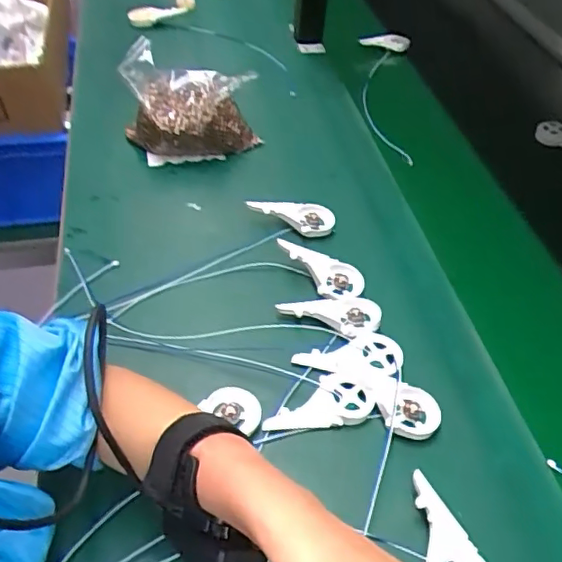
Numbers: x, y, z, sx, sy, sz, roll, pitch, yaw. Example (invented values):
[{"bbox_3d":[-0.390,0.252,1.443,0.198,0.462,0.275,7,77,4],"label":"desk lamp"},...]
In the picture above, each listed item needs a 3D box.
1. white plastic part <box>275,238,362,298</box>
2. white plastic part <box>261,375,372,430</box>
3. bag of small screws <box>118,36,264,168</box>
[{"bbox_3d":[0.036,-0.011,0.560,0.093,0.012,0.043,32,49,6],"label":"white plastic part"},{"bbox_3d":[0.030,0.098,0.468,0.088,0.017,0.043,0,46,-8],"label":"white plastic part"},{"bbox_3d":[-0.113,-0.217,0.710,0.154,0.095,0.118,-7,48,-11],"label":"bag of small screws"}]

